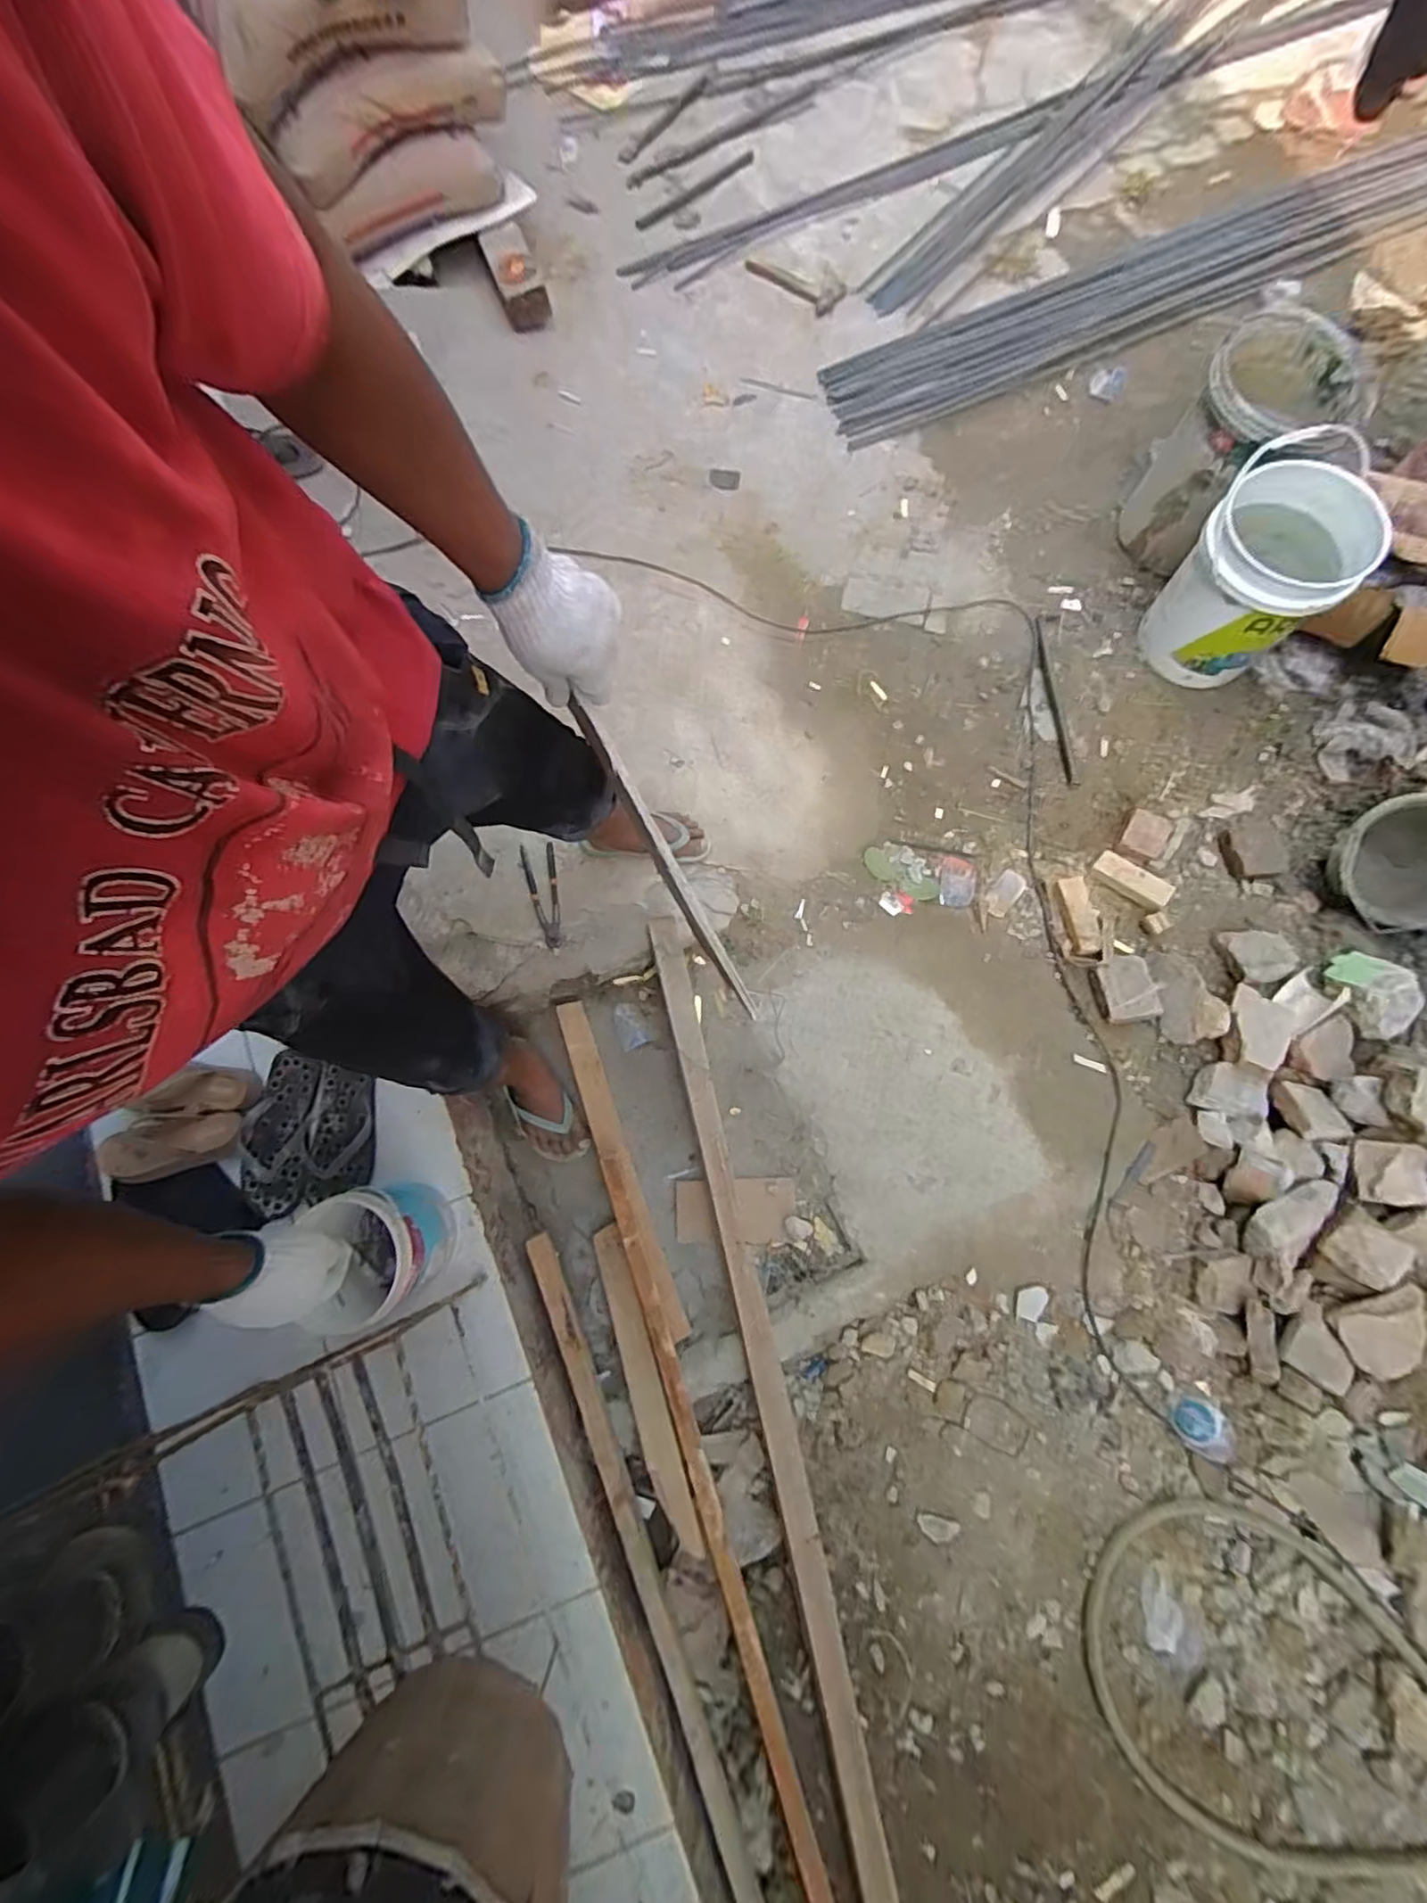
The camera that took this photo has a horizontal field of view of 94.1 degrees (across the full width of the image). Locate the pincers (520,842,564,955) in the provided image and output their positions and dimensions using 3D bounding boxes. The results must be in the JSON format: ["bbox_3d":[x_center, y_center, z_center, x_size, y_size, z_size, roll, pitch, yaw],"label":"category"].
[{"bbox_3d":[-0.328,-0.104,1.287,0.061,0.021,0.222,-5,71,-23],"label":"pincers"}]

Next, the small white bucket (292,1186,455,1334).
[{"bbox_3d":[-0.506,0.454,1.017,0.162,0.214,0.162,29,77,8],"label":"small white bucket"}]

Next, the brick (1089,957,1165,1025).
[{"bbox_3d":[0.846,0.078,1.366,0.121,0.045,0.136,-11,75,-3],"label":"brick"}]

